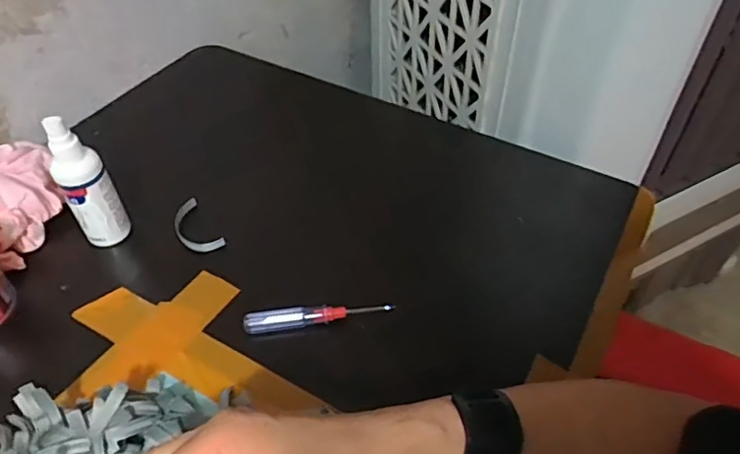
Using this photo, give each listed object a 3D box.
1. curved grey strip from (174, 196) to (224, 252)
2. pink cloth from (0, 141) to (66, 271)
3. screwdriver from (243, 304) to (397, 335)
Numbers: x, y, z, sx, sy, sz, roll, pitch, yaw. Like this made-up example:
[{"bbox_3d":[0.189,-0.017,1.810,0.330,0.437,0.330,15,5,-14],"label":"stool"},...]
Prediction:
[{"bbox_3d":[-0.166,0.002,0.532,0.031,0.010,0.074,-28,52,-22],"label":"curved grey strip"},{"bbox_3d":[-0.352,-0.029,0.518,0.118,0.054,0.115,11,48,11],"label":"pink cloth"},{"bbox_3d":[-0.043,0.071,0.454,0.118,0.019,0.013,-4,47,-2],"label":"screwdriver"}]

